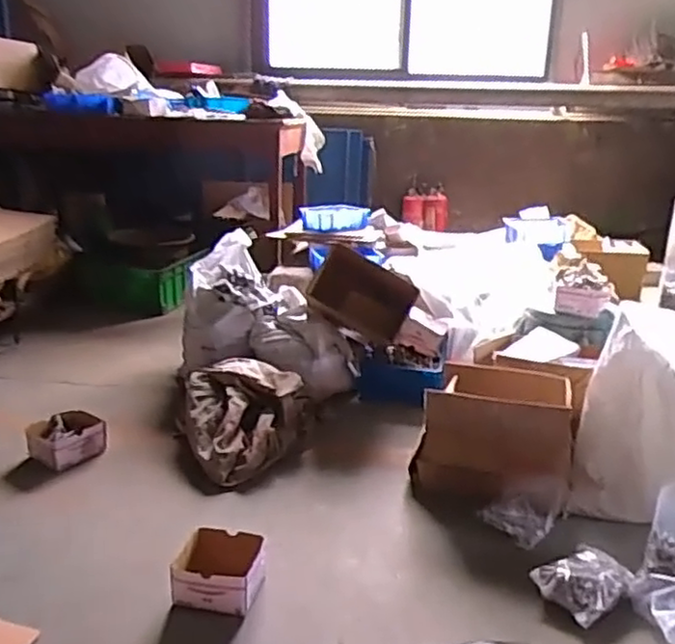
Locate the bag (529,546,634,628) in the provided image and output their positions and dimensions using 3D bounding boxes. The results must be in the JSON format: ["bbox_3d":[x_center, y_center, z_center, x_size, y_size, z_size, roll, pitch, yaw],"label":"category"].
[{"bbox_3d":[0.491,0.523,1.382,0.178,0.060,0.146,-10,20,-38],"label":"bag"}]

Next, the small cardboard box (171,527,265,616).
[{"bbox_3d":[-0.233,0.490,1.350,0.162,0.091,0.152,5,16,8],"label":"small cardboard box"}]

